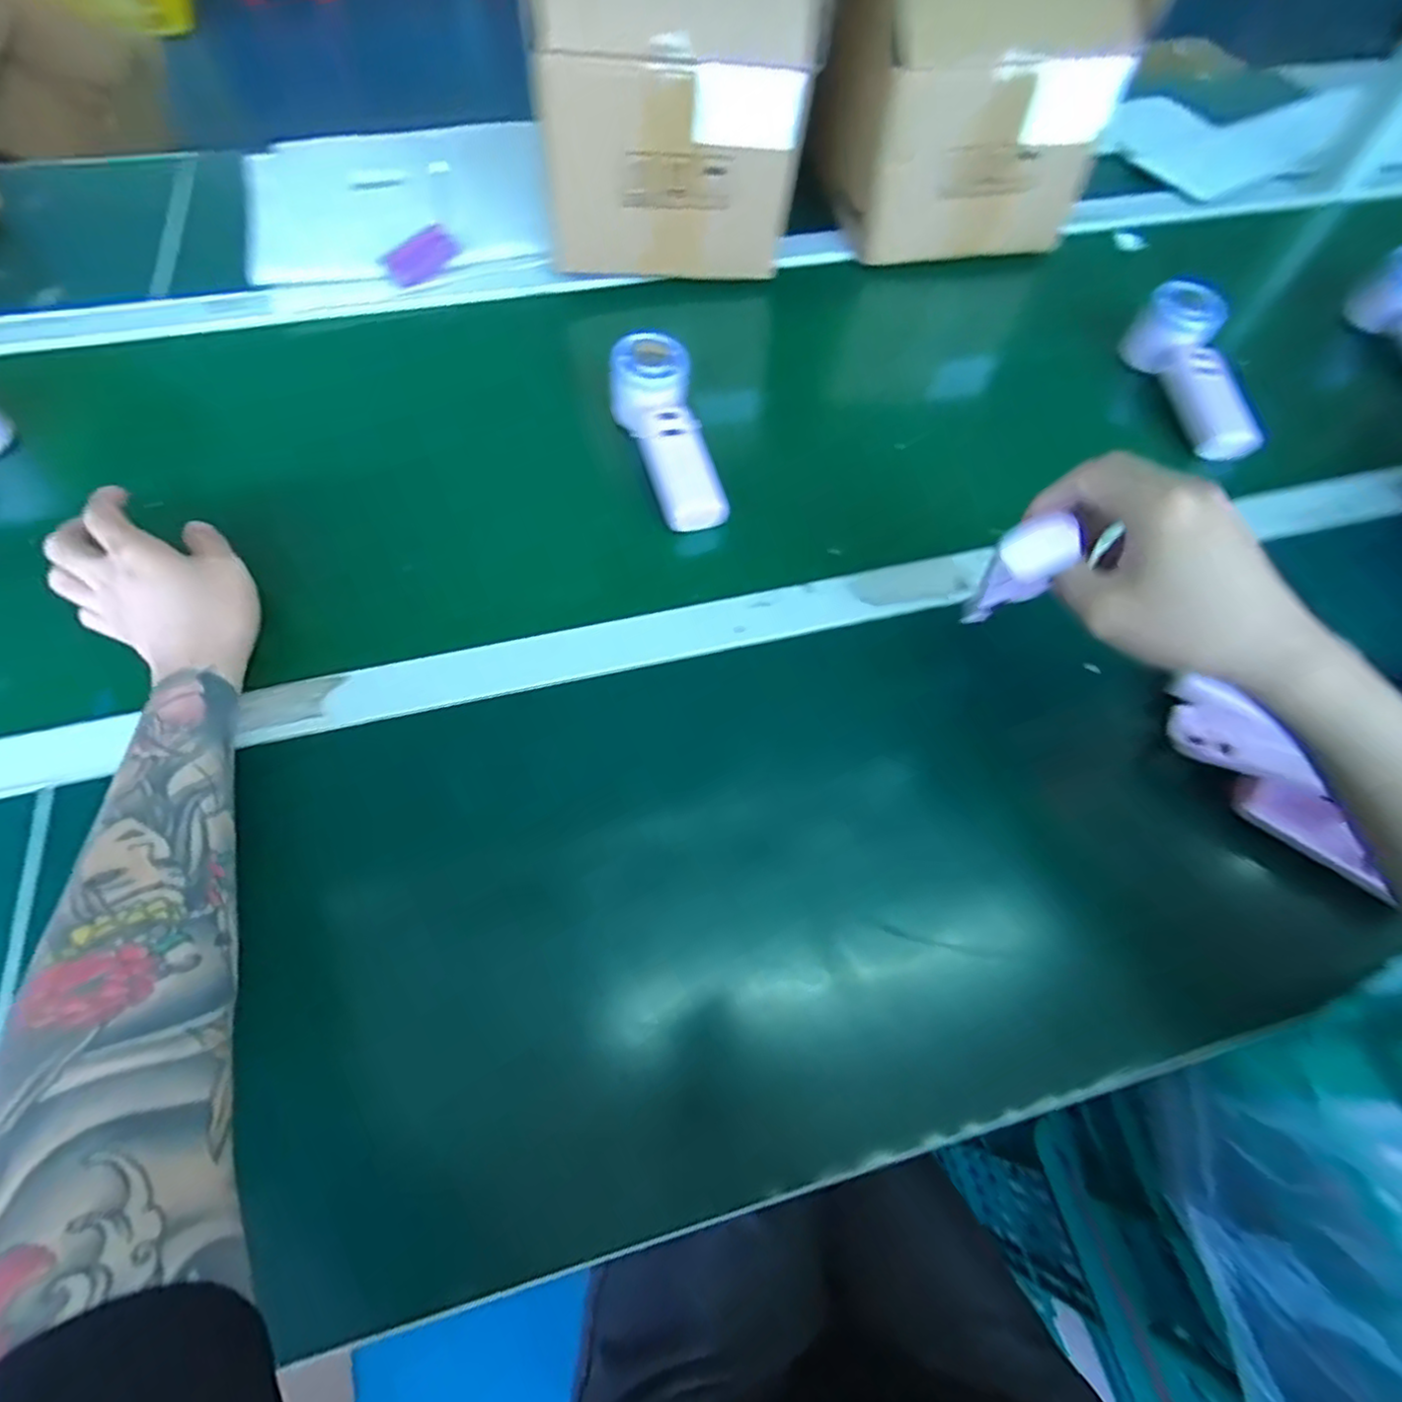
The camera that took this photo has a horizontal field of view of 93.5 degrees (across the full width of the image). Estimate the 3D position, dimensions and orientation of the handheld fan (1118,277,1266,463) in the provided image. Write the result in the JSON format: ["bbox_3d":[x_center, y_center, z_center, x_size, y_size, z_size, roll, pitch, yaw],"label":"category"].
[{"bbox_3d":[0.428,-0.286,0.572,0.071,0.055,0.159,1,63,0],"label":"handheld fan"}]

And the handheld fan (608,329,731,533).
[{"bbox_3d":[-0.025,-0.208,0.525,0.060,0.046,0.170,-17,78,-9],"label":"handheld fan"}]

